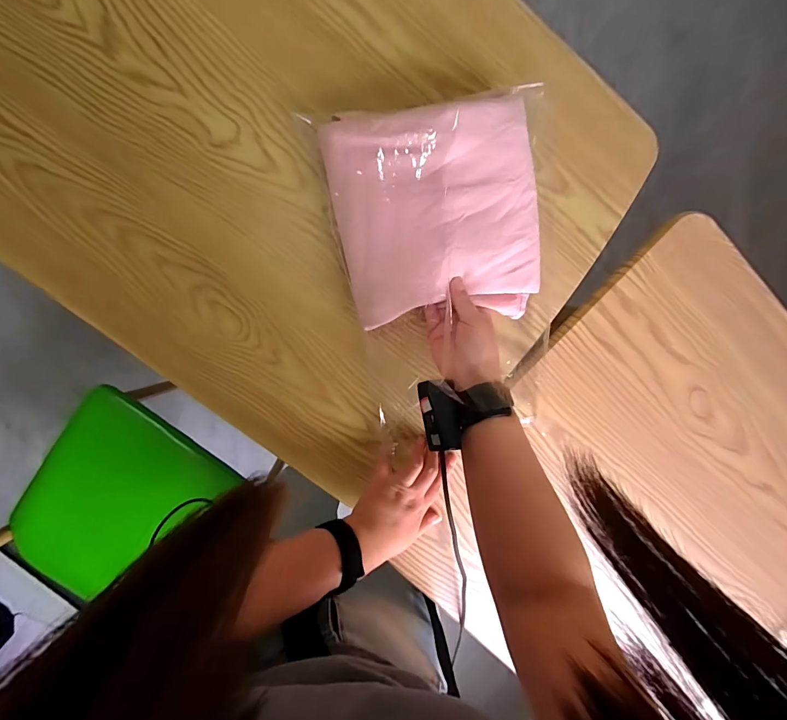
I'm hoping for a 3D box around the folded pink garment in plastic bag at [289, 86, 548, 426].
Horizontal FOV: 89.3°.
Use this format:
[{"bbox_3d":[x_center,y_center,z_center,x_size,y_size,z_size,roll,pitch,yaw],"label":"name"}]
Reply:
[{"bbox_3d":[0.061,-0.102,0.443,0.249,0.083,0.346,-9,97,-3],"label":"folded pink garment in plastic bag"}]

